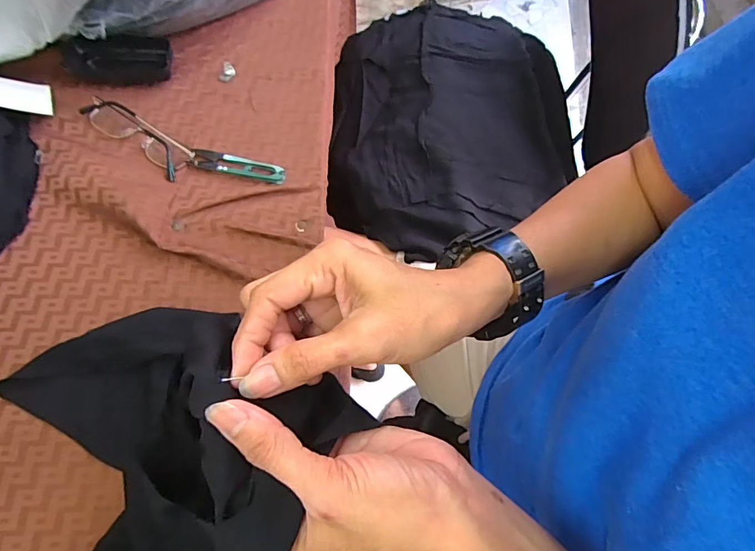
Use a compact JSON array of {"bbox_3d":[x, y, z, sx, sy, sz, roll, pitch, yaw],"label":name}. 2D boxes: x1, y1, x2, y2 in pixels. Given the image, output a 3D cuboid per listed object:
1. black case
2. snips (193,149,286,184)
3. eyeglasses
[{"bbox_3d":[-0.291,-0.244,0.496,0.112,0.033,0.043,-6,66,-5],"label":"black case"},{"bbox_3d":[-0.145,-0.116,0.459,0.100,0.008,0.026,12,66,4],"label":"snips"},{"bbox_3d":[-0.251,-0.148,0.460,0.122,0.022,0.037,34,69,13],"label":"eyeglasses"}]

